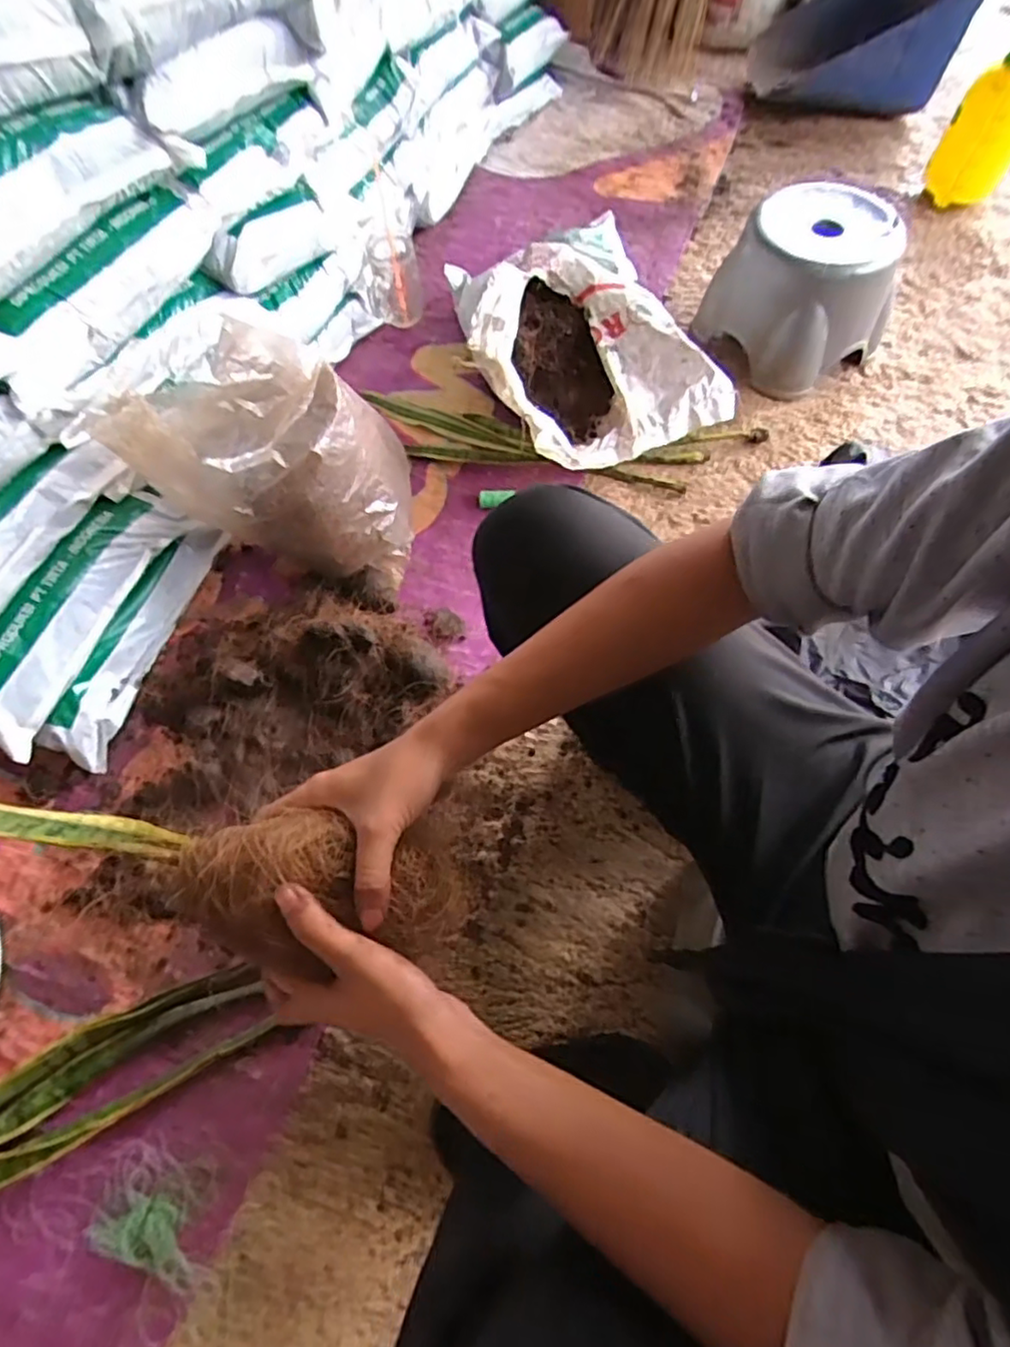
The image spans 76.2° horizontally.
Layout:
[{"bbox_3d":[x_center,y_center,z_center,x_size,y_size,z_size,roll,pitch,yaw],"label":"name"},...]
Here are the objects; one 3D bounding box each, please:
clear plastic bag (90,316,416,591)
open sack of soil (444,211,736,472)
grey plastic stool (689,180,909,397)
[{"bbox_3d":[-0.265,-0.253,0.766,0.276,0.311,0.169,-5,65,-1],"label":"clear plastic bag"},{"bbox_3d":[0.103,-0.505,0.949,0.348,0.175,0.421,-22,66,-9],"label":"open sack of soil"},{"bbox_3d":[0.446,-0.581,0.968,0.229,0.185,0.216,-23,66,-9],"label":"grey plastic stool"}]

